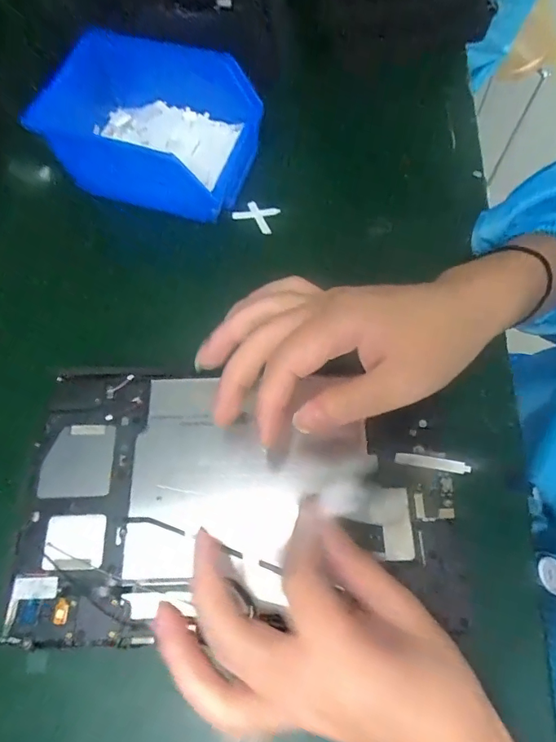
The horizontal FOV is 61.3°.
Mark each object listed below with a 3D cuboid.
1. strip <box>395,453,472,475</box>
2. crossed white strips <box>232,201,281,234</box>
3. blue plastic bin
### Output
[{"bbox_3d":[0.081,0.048,0.246,0.037,0.004,0.007,5,67,25],"label":"strip"},{"bbox_3d":[-0.018,-0.125,0.378,0.034,0.004,0.023,21,79,11],"label":"crossed white strips"},{"bbox_3d":[-0.098,-0.184,0.363,0.141,0.070,0.109,21,69,5],"label":"blue plastic bin"}]

